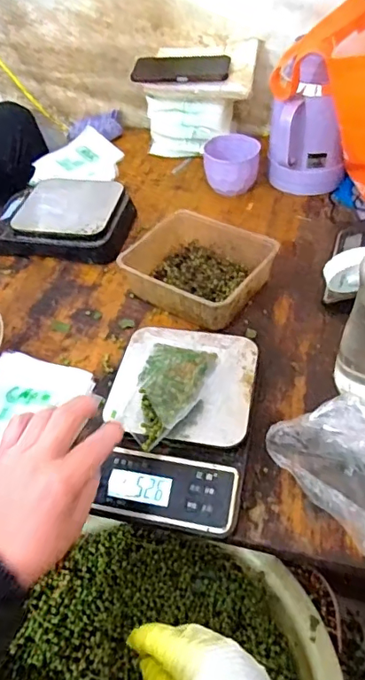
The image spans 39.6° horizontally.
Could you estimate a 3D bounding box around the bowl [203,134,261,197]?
[{"bbox_3d":[0.082,-0.296,0.846,0.091,0.073,0.082,-1,48,4],"label":"bowl"}]

